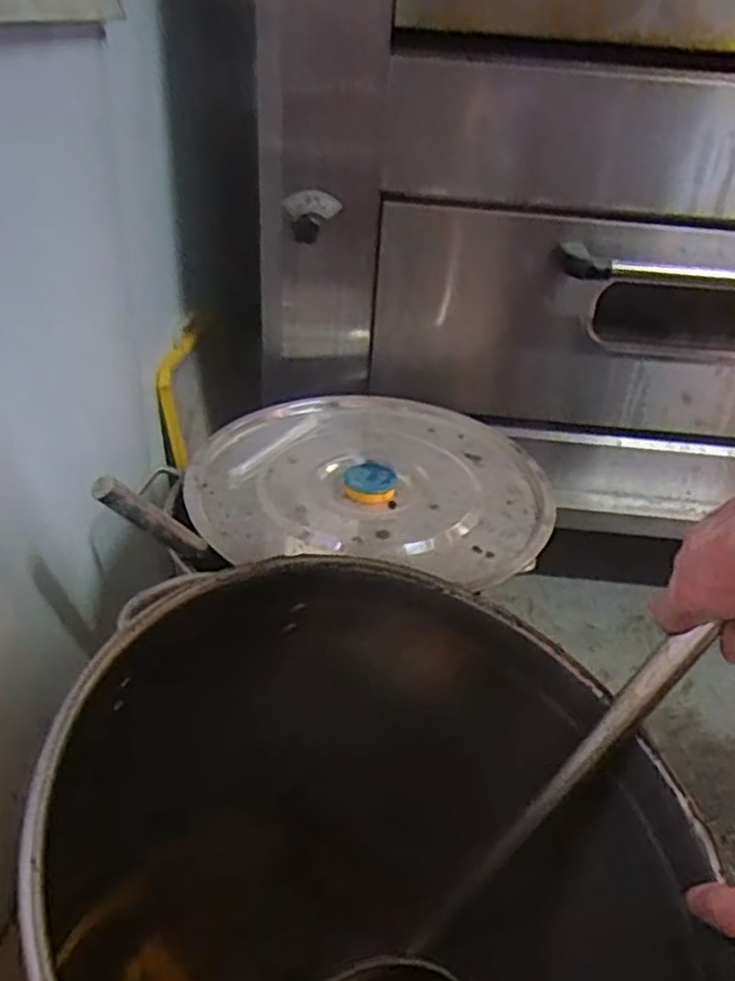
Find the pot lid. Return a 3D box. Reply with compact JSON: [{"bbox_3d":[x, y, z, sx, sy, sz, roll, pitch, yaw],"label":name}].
[{"bbox_3d":[0.008,-0.022,0.894,0.405,0.050,0.362,6,33,4],"label":"pot lid"}]

